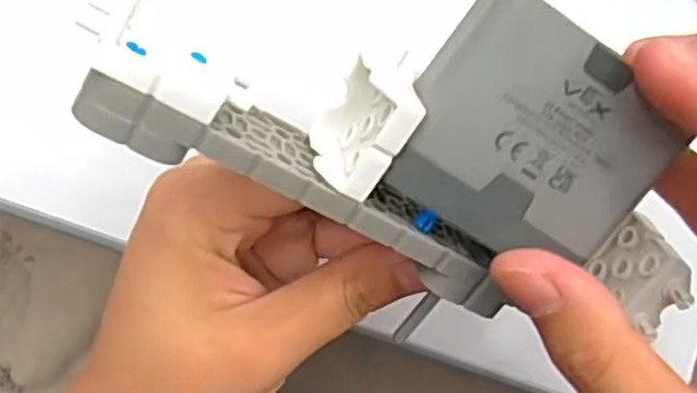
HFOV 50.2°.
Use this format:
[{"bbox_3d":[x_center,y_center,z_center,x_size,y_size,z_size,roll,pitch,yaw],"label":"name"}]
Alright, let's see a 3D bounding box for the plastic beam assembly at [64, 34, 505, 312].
[{"bbox_3d":[-0.004,-0.011,0.168,0.104,0.027,0.038,25,96,-19],"label":"plastic beam assembly"}]

